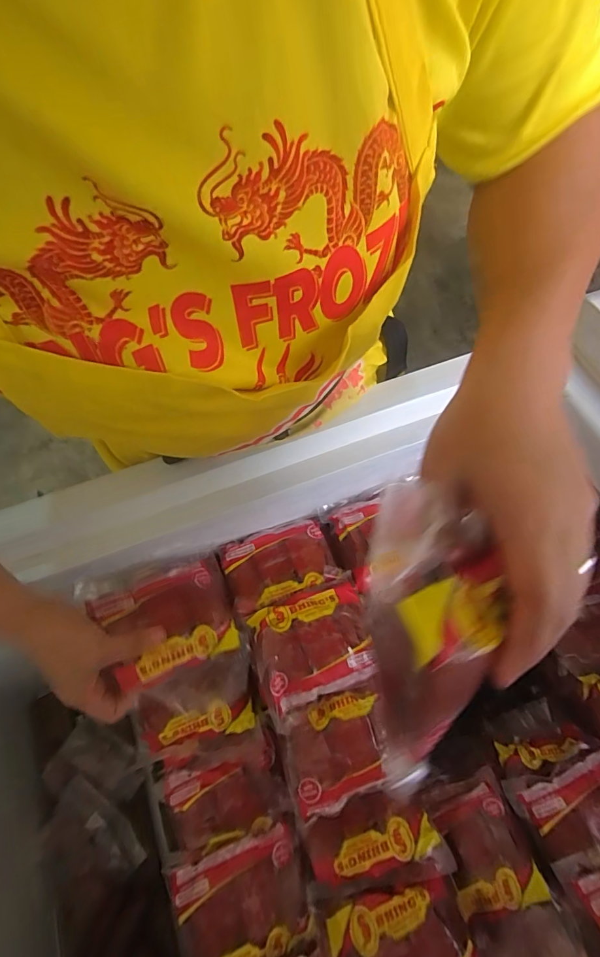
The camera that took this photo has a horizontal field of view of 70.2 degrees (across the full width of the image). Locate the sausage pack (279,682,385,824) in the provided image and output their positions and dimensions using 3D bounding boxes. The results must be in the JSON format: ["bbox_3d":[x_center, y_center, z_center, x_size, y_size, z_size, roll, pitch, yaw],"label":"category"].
[{"bbox_3d":[0.036,0.259,0.412,0.103,0.023,0.087,-17,63,-7],"label":"sausage pack"}]

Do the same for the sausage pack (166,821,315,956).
[{"bbox_3d":[-0.055,0.405,0.402,0.121,0.024,0.092,-20,64,-9],"label":"sausage pack"}]

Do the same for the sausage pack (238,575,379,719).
[{"bbox_3d":[0.013,0.165,0.429,0.121,0.026,0.097,-18,64,-8],"label":"sausage pack"}]

